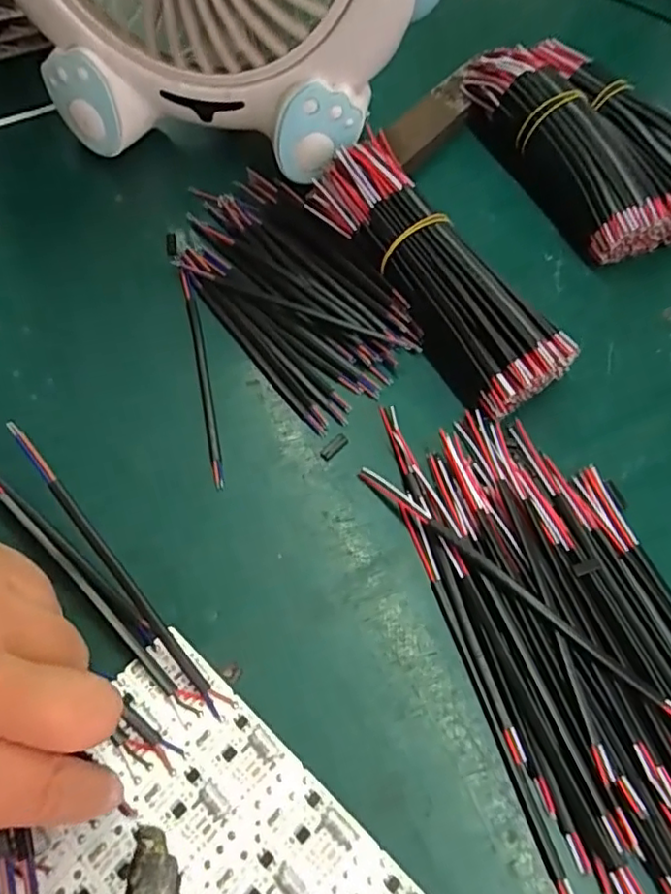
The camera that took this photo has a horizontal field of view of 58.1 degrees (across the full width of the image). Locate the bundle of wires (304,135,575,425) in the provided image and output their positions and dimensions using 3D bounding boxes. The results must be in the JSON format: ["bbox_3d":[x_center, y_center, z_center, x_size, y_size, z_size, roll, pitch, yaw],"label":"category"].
[{"bbox_3d":[0.053,-0.097,0.335,0.055,0.041,0.179,-31,69,-17],"label":"bundle of wires"}]

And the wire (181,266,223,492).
[{"bbox_3d":[-0.071,-0.040,0.322,0.006,0.006,0.135,-11,64,-9],"label":"wire"}]

